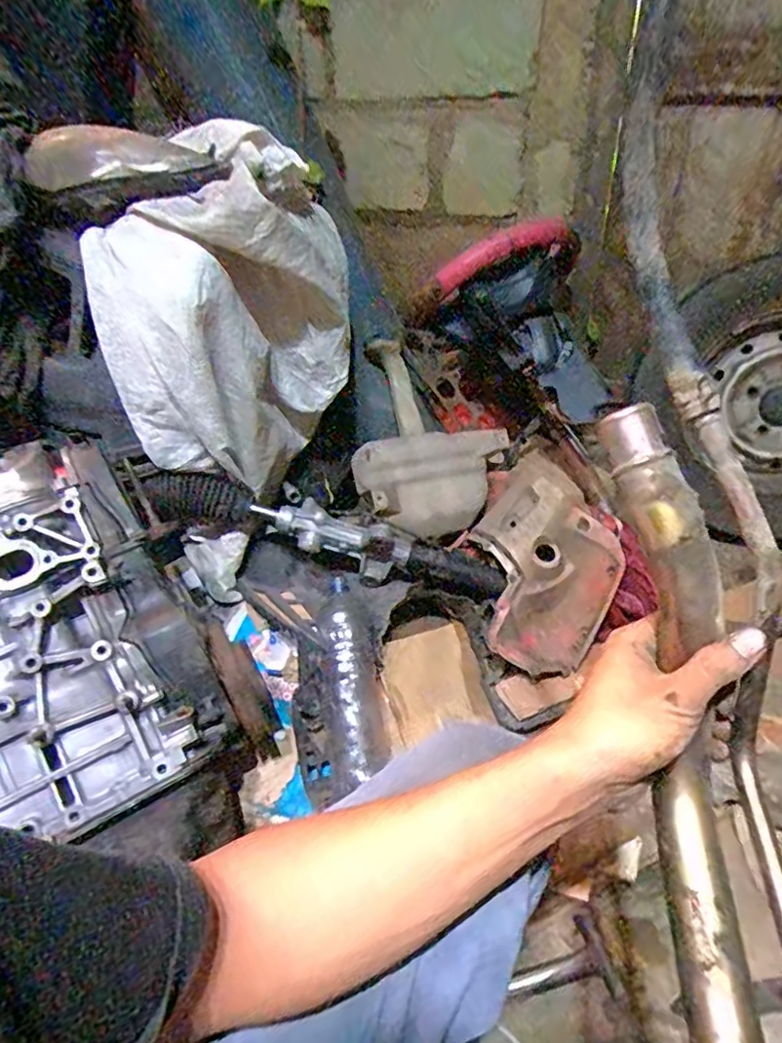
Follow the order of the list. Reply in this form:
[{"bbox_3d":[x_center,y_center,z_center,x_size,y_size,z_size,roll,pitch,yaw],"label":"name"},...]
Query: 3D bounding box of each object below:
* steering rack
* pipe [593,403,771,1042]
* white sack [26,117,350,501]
[{"bbox_3d":[-0.099,0.021,1.015,0.612,0.105,0.092,17,37,-8],"label":"steering rack"},{"bbox_3d":[0.155,0.160,0.294,0.093,0.117,0.446,1,71,5],"label":"pipe"},{"bbox_3d":[-0.243,-0.291,0.889,0.333,0.478,0.213,-2,37,2],"label":"white sack"}]

